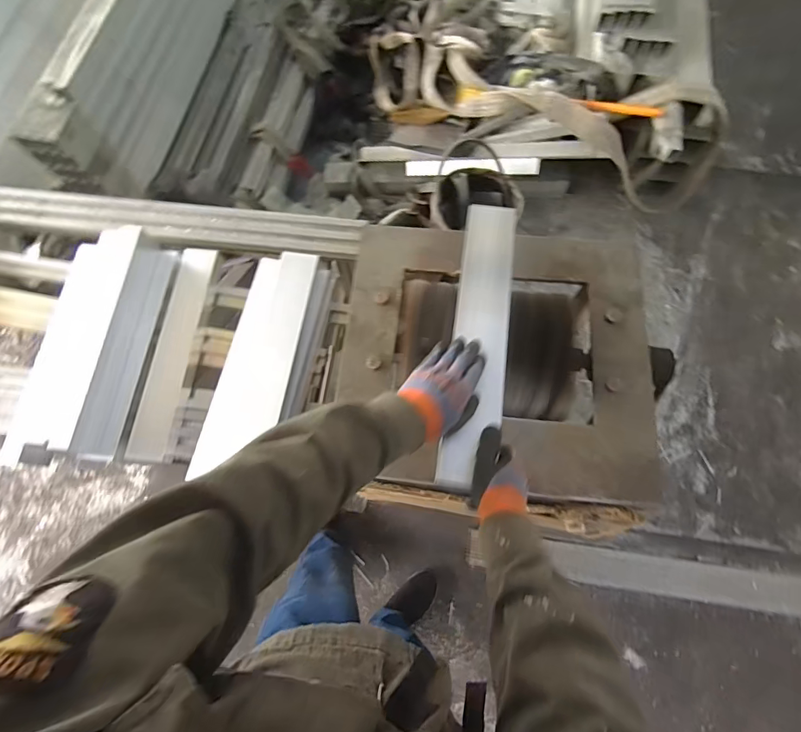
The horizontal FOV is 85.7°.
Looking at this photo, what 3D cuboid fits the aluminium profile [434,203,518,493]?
[{"bbox_3d":[0.127,-0.065,0.675,0.082,0.028,0.502,9,65,3],"label":"aluminium profile"}]

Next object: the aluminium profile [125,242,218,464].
[{"bbox_3d":[-0.509,-0.040,0.976,0.088,0.039,0.499,6,72,3],"label":"aluminium profile"}]

